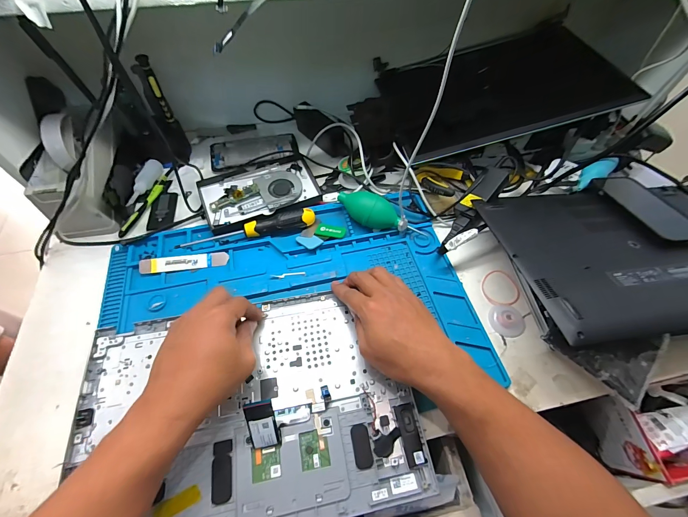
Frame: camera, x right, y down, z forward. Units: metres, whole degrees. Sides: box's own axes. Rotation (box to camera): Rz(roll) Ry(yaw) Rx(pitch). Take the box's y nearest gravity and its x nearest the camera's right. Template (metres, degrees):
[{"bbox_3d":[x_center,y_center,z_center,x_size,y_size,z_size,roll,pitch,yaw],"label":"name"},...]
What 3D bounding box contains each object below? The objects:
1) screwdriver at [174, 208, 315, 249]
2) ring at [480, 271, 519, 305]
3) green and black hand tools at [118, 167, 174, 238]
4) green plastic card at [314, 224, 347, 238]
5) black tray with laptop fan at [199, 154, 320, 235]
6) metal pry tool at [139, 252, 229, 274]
[{"bbox_3d":[-0.142,-0.044,0.456,0.198,0.023,0.026,-11,58,-8],"label":"screwdriver"},{"bbox_3d":[0.222,0.042,0.437,0.052,0.006,0.055,0,57,-1],"label":"ring"},{"bbox_3d":[-0.314,-0.092,0.488,0.014,0.014,0.139,16,58,9],"label":"green and black hand tools"},{"bbox_3d":[-0.020,-0.042,0.469,0.045,0.007,0.024,12,58,7],"label":"green plastic card"},{"bbox_3d":[-0.134,-0.106,0.498,0.178,0.022,0.118,-21,60,-14],"label":"black tray with laptop fan"},{"bbox_3d":[-0.227,0.005,0.437,0.118,0.005,0.023,-6,66,-9],"label":"metal pry tool"}]

